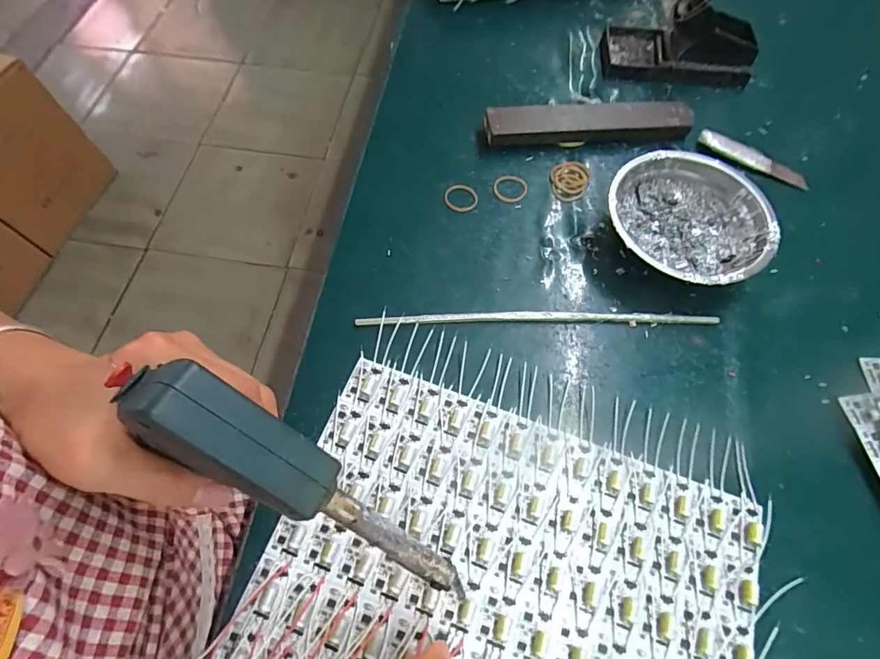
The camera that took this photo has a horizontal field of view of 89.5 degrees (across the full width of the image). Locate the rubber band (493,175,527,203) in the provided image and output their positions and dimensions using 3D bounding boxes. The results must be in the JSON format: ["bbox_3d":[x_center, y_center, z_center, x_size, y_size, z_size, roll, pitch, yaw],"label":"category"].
[{"bbox_3d":[0.063,-0.128,0.402,0.031,0.005,0.029,0,64,0],"label":"rubber band"}]

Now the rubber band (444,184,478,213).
[{"bbox_3d":[0.018,-0.118,0.396,0.030,0.005,0.030,-1,64,0],"label":"rubber band"}]

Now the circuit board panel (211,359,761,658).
[{"bbox_3d":[0.033,0.169,0.260,0.283,0.013,0.236,19,66,9],"label":"circuit board panel"}]

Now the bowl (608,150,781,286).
[{"bbox_3d":[0.202,-0.085,0.363,0.117,0.040,0.122,0,64,0],"label":"bowl"}]

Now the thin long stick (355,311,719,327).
[{"bbox_3d":[0.076,-0.010,0.344,0.276,0.008,0.011,-1,64,0],"label":"thin long stick"}]

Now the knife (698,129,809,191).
[{"bbox_3d":[0.294,-0.160,0.416,0.103,0.015,0.018,26,67,12],"label":"knife"}]

